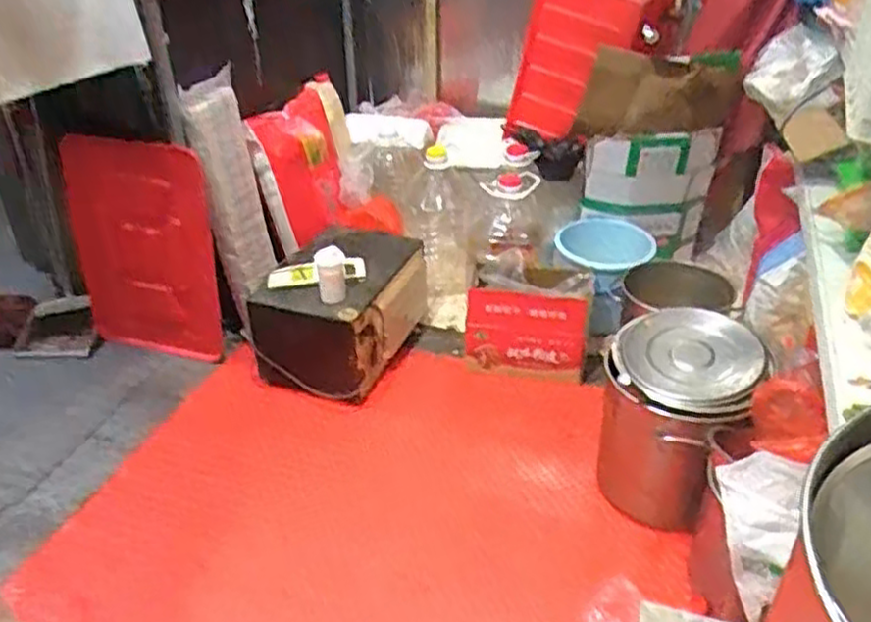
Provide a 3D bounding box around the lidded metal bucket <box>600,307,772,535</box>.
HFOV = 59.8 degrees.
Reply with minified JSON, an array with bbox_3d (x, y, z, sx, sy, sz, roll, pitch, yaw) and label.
[{"bbox_3d":[0.531,0.244,1.689,0.302,0.413,0.281,-2,33,1],"label":"lidded metal bucket"}]

